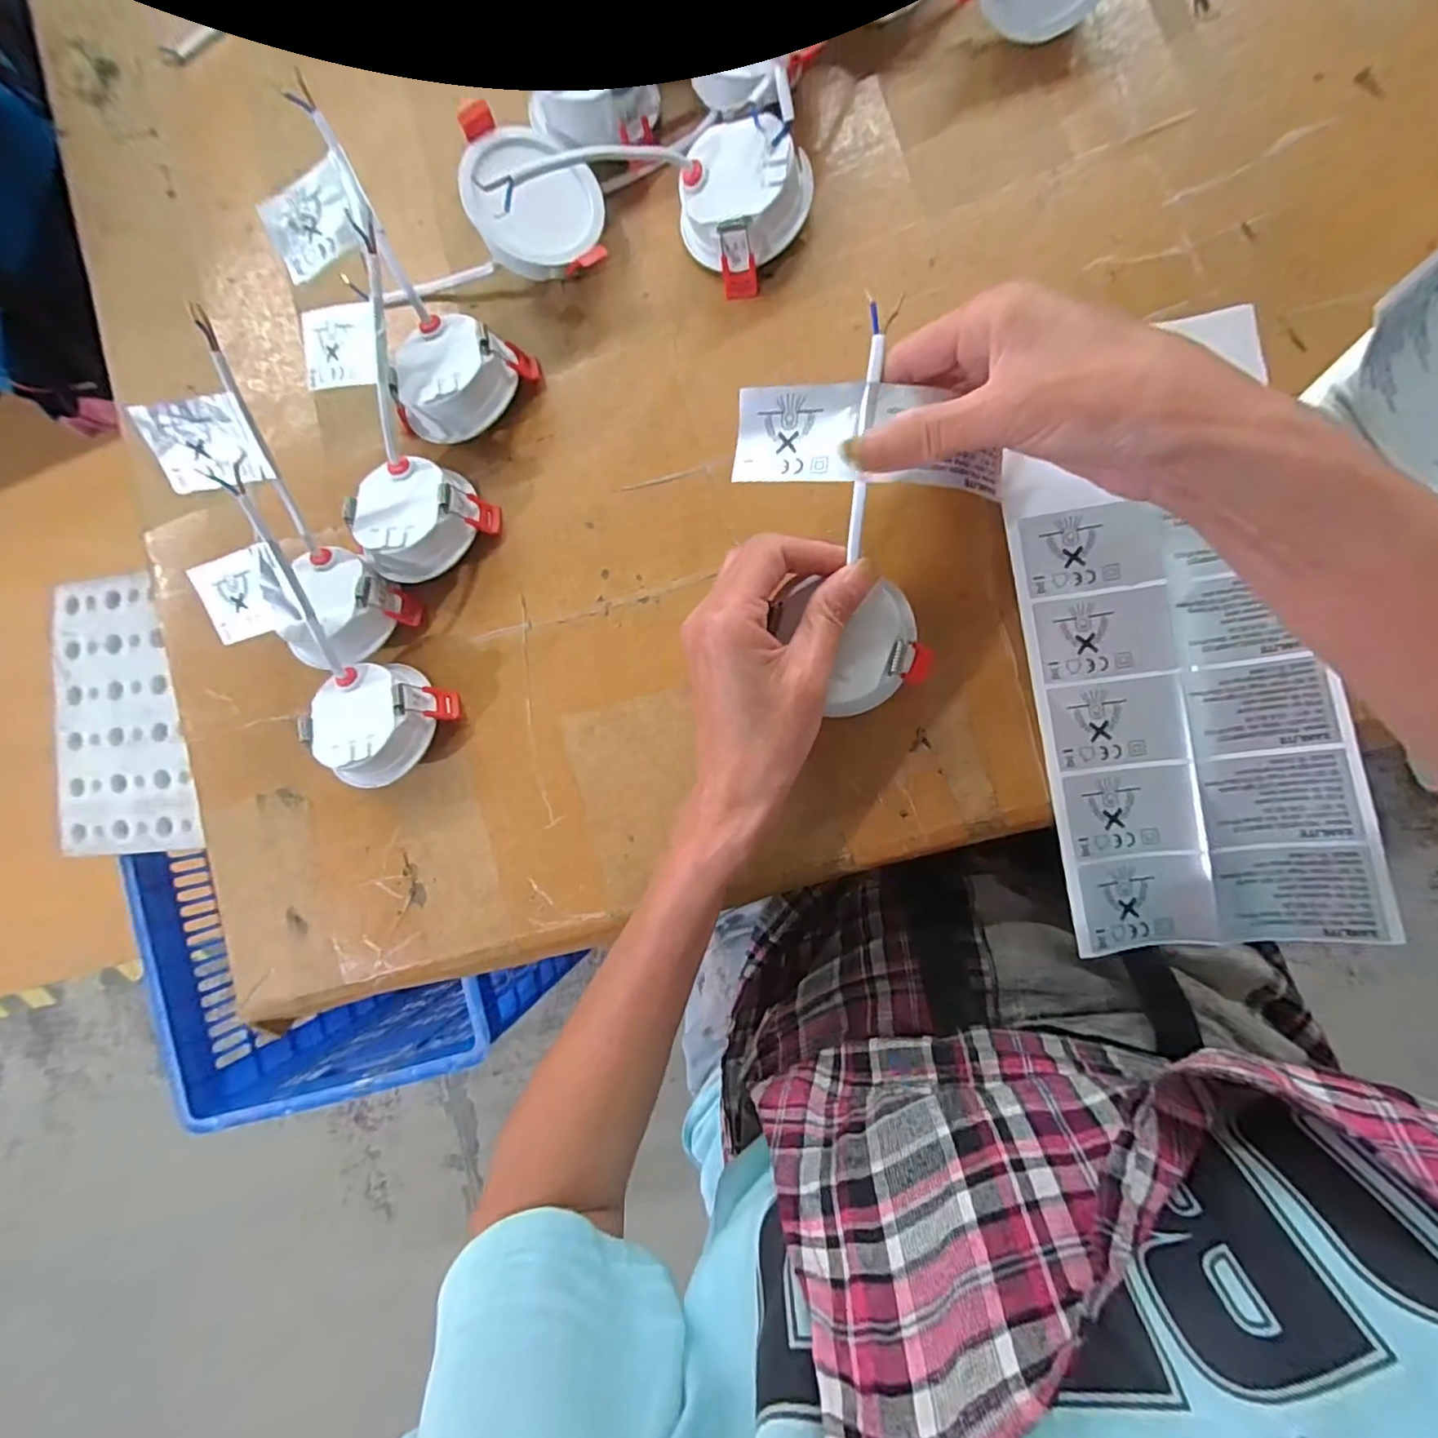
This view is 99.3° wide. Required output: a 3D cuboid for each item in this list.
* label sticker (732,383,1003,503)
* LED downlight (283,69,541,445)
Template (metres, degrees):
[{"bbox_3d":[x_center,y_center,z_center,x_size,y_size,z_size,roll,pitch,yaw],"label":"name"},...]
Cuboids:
[{"bbox_3d":[0.063,-0.116,0.258,0.112,0.015,0.043,13,90,10],"label":"label sticker"},{"bbox_3d":[-0.180,-0.226,0.335,0.081,0.063,0.149,-42,82,5],"label":"LED downlight"}]

